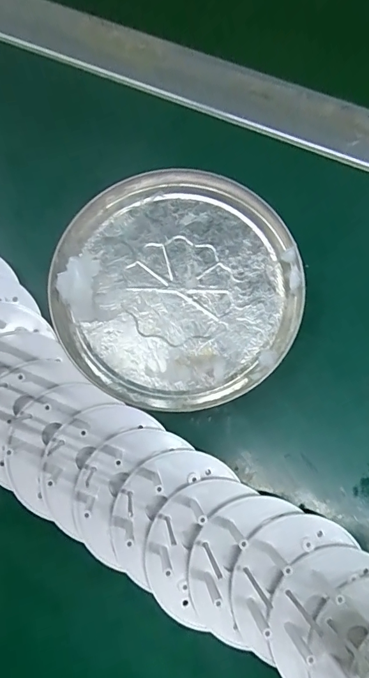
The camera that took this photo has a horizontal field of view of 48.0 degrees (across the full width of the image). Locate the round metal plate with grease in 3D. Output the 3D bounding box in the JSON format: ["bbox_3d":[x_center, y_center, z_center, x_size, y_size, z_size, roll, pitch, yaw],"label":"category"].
[{"bbox_3d":[-0.005,-0.028,0.217,0.123,0.014,0.123,0,75,0],"label":"round metal plate with grease"}]

